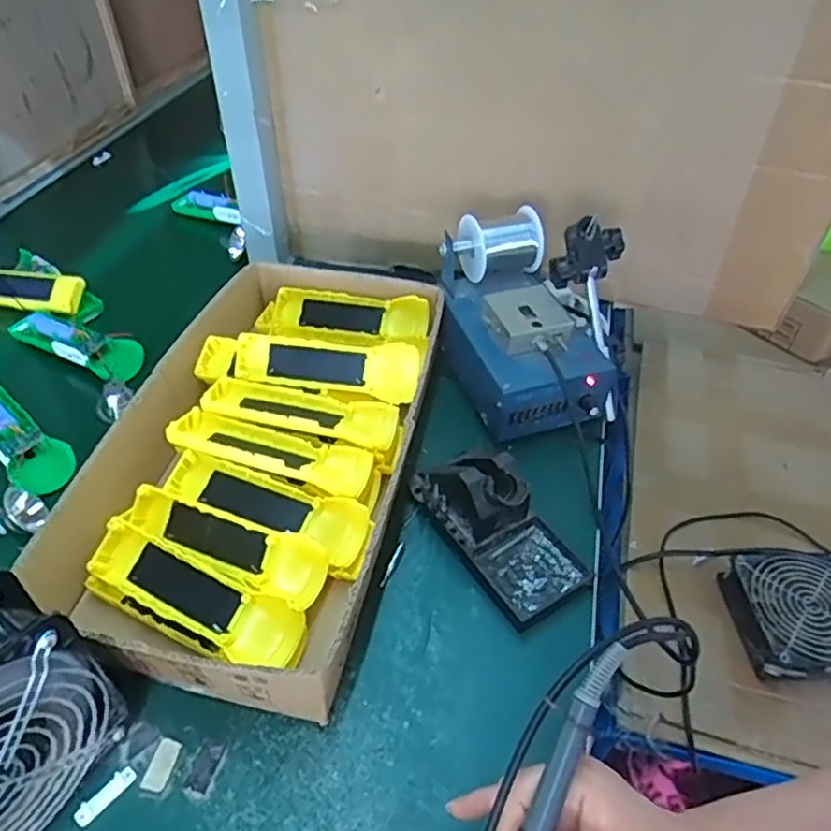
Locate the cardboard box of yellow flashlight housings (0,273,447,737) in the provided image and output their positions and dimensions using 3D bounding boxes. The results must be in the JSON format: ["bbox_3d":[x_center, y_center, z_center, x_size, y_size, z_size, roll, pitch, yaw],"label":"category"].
[{"bbox_3d":[-0.119,0.020,0.571,0.235,0.074,0.430,9,45,7],"label":"cardboard box of yellow flashlight housings"}]

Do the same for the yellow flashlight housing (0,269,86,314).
[{"bbox_3d":[-0.463,-0.142,0.763,0.177,0.036,0.048,14,46,12],"label":"yellow flashlight housing"}]

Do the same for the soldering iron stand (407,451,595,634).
[{"bbox_3d":[0.064,0.077,0.525,0.076,0.067,0.150,-25,51,-24],"label":"soldering iron stand"}]

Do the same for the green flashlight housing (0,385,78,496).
[{"bbox_3d":[-0.366,0.014,0.608,0.156,0.022,0.050,33,53,28],"label":"green flashlight housing"}]

